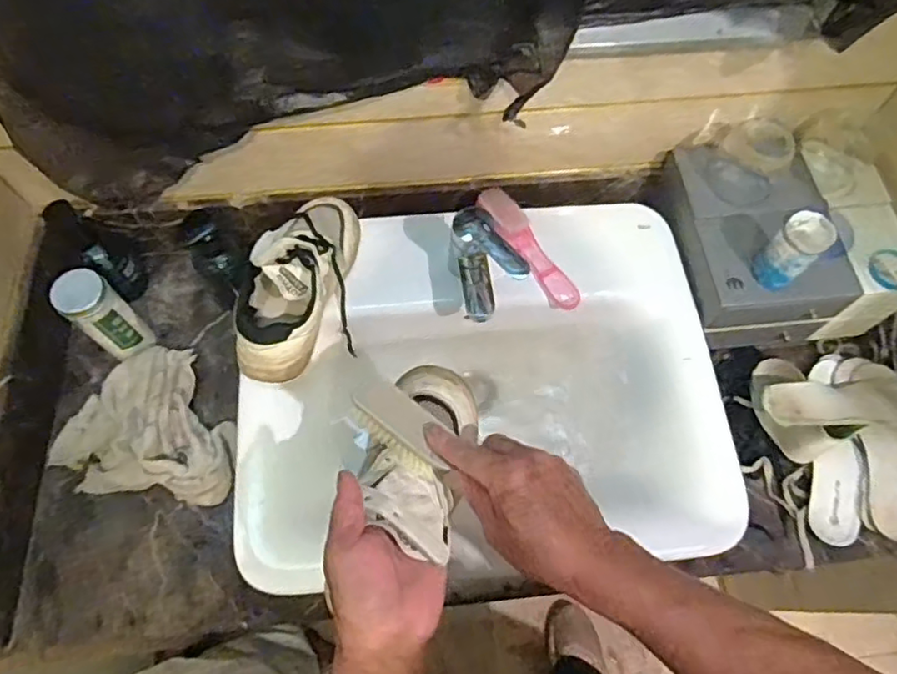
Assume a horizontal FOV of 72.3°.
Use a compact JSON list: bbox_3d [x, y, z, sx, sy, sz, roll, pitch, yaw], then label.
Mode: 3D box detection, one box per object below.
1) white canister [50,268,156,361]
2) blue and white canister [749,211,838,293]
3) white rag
[{"bbox_3d":[-0.431,-0.027,0.769,0.057,0.133,0.061,36,70,16],"label":"white canister"},{"bbox_3d":[0.390,-0.094,0.702,0.051,0.087,0.056,40,71,17],"label":"blue and white canister"},{"bbox_3d":[-0.369,0.100,0.766,0.224,0.074,0.186,5,65,3],"label":"white rag"}]

